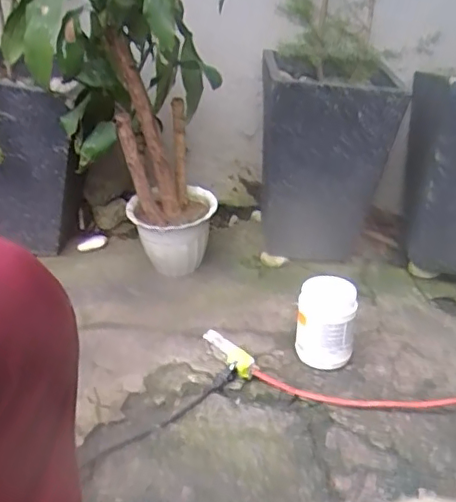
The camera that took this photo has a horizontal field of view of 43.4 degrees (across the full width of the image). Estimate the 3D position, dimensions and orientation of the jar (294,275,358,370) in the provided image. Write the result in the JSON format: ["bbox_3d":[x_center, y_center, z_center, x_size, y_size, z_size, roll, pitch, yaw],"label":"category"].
[{"bbox_3d":[0.171,0.130,1.015,0.098,0.145,0.092,0,31,0],"label":"jar"}]

